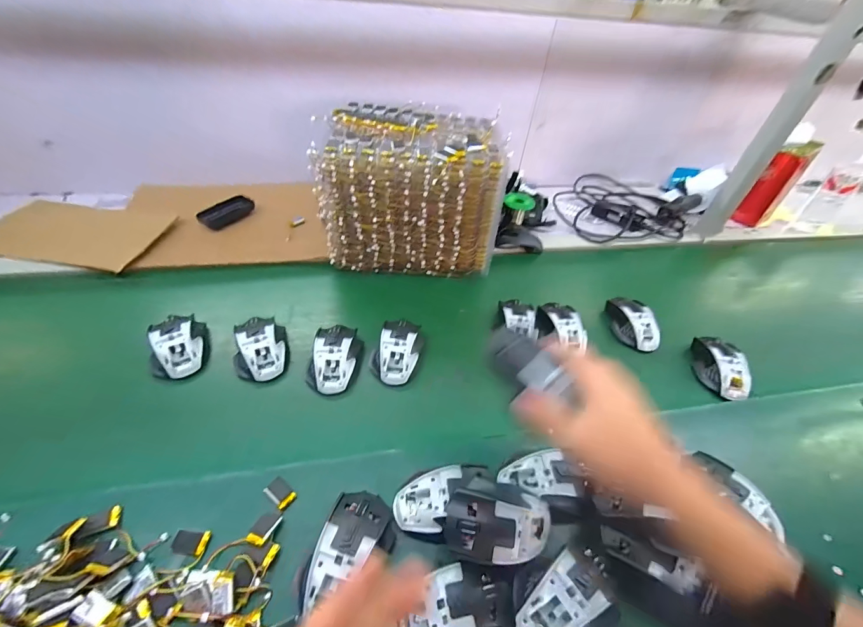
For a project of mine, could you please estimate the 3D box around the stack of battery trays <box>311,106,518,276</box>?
[{"bbox_3d":[-0.030,-0.227,0.713,0.308,0.246,0.244,5,43,2],"label":"stack of battery trays"}]

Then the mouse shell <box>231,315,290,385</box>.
[{"bbox_3d":[-0.256,0.048,0.542,0.076,0.040,0.105,-18,47,-21],"label":"mouse shell"}]

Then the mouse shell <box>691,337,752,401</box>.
[{"bbox_3d":[0.462,0.083,0.588,0.066,0.042,0.115,12,44,8],"label":"mouse shell"}]

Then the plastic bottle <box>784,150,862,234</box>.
[{"bbox_3d":[1.036,-0.313,0.924,0.068,0.230,0.079,-26,51,-28],"label":"plastic bottle"}]

